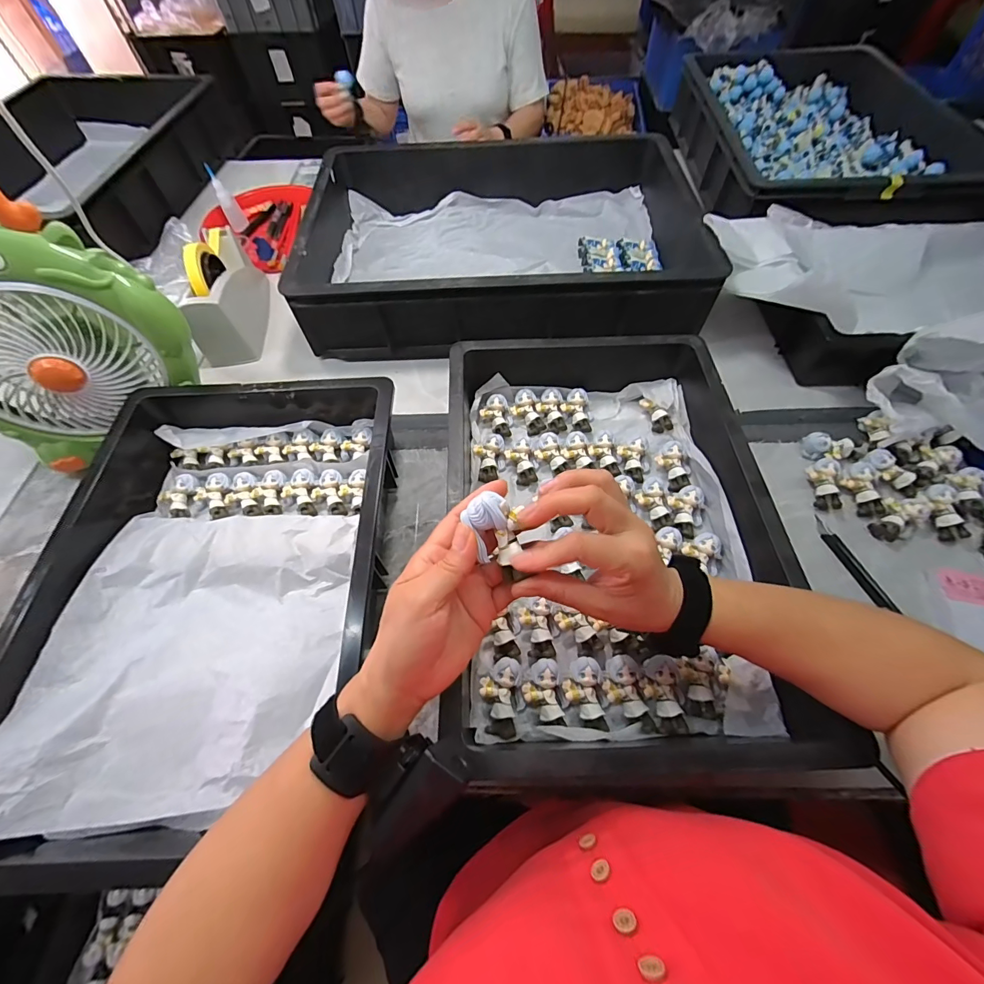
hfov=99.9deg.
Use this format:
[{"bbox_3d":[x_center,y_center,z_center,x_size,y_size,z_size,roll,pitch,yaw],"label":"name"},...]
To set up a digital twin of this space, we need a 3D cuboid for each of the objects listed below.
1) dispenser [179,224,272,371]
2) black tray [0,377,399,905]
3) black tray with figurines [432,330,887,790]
[{"bbox_3d":[-0.411,-0.314,0.640,0.076,0.127,0.190,-6,60,-1],"label":"dispenser"},{"bbox_3d":[-0.270,0.069,0.422,0.324,0.083,0.468,-4,60,0],"label":"black tray"},{"bbox_3d":[0.117,0.028,0.433,0.306,0.091,0.464,-4,60,0],"label":"black tray with figurines"}]

